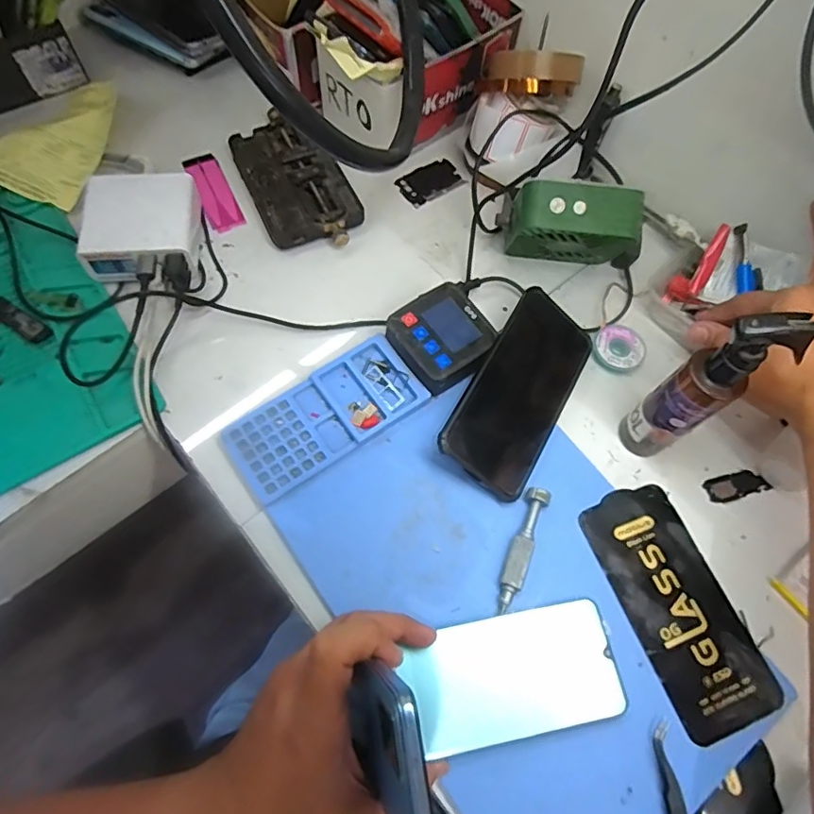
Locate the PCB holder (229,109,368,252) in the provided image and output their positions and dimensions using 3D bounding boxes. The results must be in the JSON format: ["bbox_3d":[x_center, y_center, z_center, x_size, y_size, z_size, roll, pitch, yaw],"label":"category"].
[{"bbox_3d":[-0.105,-0.213,0.515,0.086,0.025,0.165,-24,69,-10],"label":"PCB holder"}]

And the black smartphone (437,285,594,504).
[{"bbox_3d":[0.090,-0.014,0.417,0.077,0.011,0.163,39,66,-16],"label":"black smartphone"}]

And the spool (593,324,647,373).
[{"bbox_3d":[0.183,-0.050,0.465,0.043,0.013,0.041,0,67,0],"label":"spool"}]

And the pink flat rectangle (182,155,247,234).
[{"bbox_3d":[-0.186,-0.208,0.518,0.032,0.007,0.102,-21,66,-17],"label":"pink flat rectangle"}]

